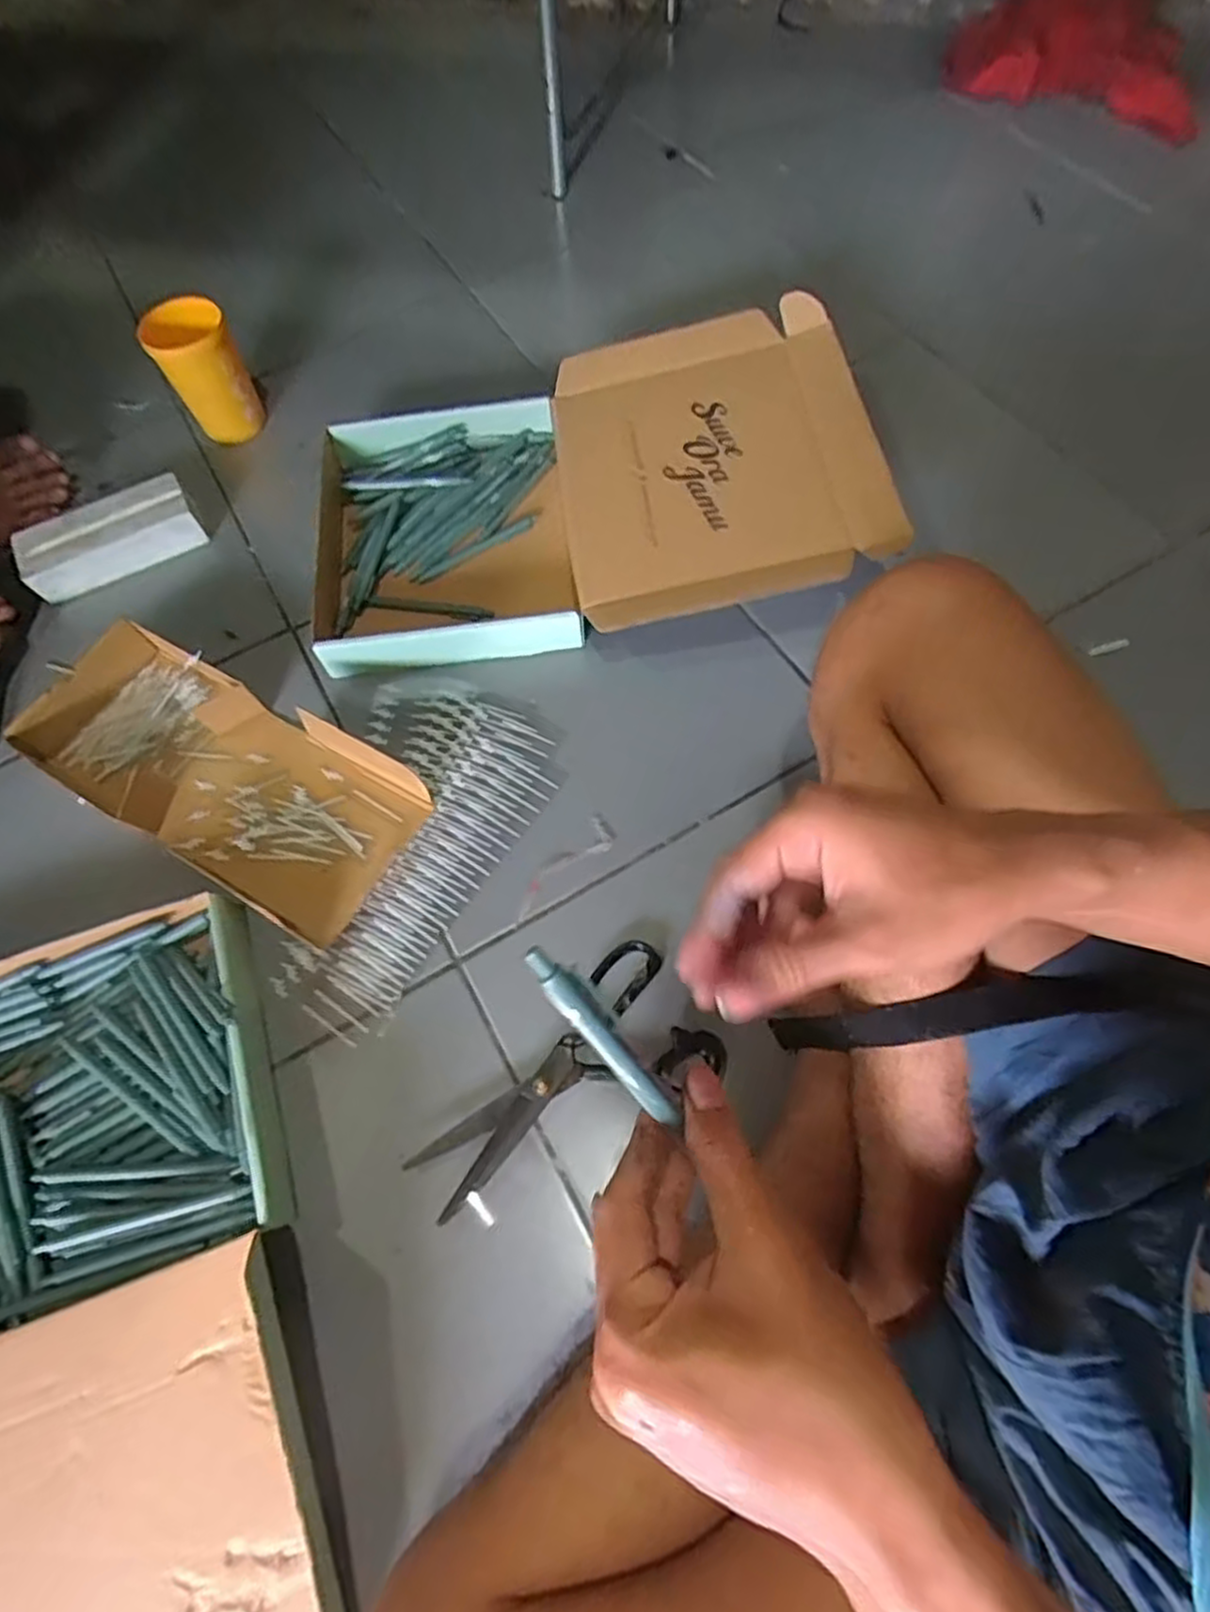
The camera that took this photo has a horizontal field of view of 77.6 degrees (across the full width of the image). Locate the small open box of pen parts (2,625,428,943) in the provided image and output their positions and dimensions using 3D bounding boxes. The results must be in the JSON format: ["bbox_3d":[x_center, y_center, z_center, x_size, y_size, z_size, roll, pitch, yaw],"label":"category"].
[{"bbox_3d":[-0.356,-0.037,0.681,0.382,0.048,0.168,26,69,14],"label":"small open box of pen parts"}]

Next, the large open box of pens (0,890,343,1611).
[{"bbox_3d":[-0.364,0.356,0.493,0.327,0.056,0.550,-19,65,-6],"label":"large open box of pens"}]

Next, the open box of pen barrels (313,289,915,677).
[{"bbox_3d":[-0.027,-0.313,0.753,0.536,0.129,0.355,-10,65,-2],"label":"open box of pen barrels"}]

